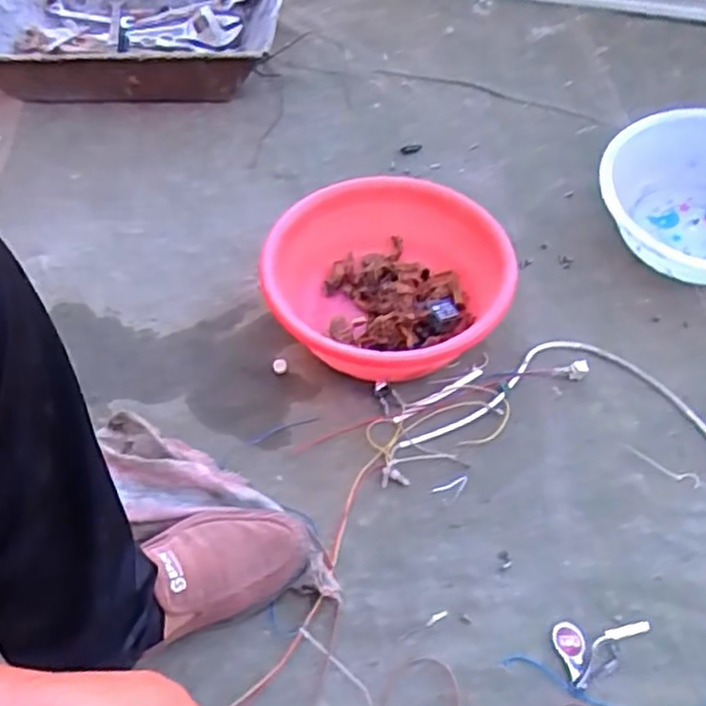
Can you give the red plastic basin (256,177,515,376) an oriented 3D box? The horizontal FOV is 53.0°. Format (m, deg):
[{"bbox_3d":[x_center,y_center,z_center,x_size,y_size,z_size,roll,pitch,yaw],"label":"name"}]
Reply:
[{"bbox_3d":[0.036,-0.071,0.765,0.242,0.100,0.239,-2,55,3],"label":"red plastic basin"}]

